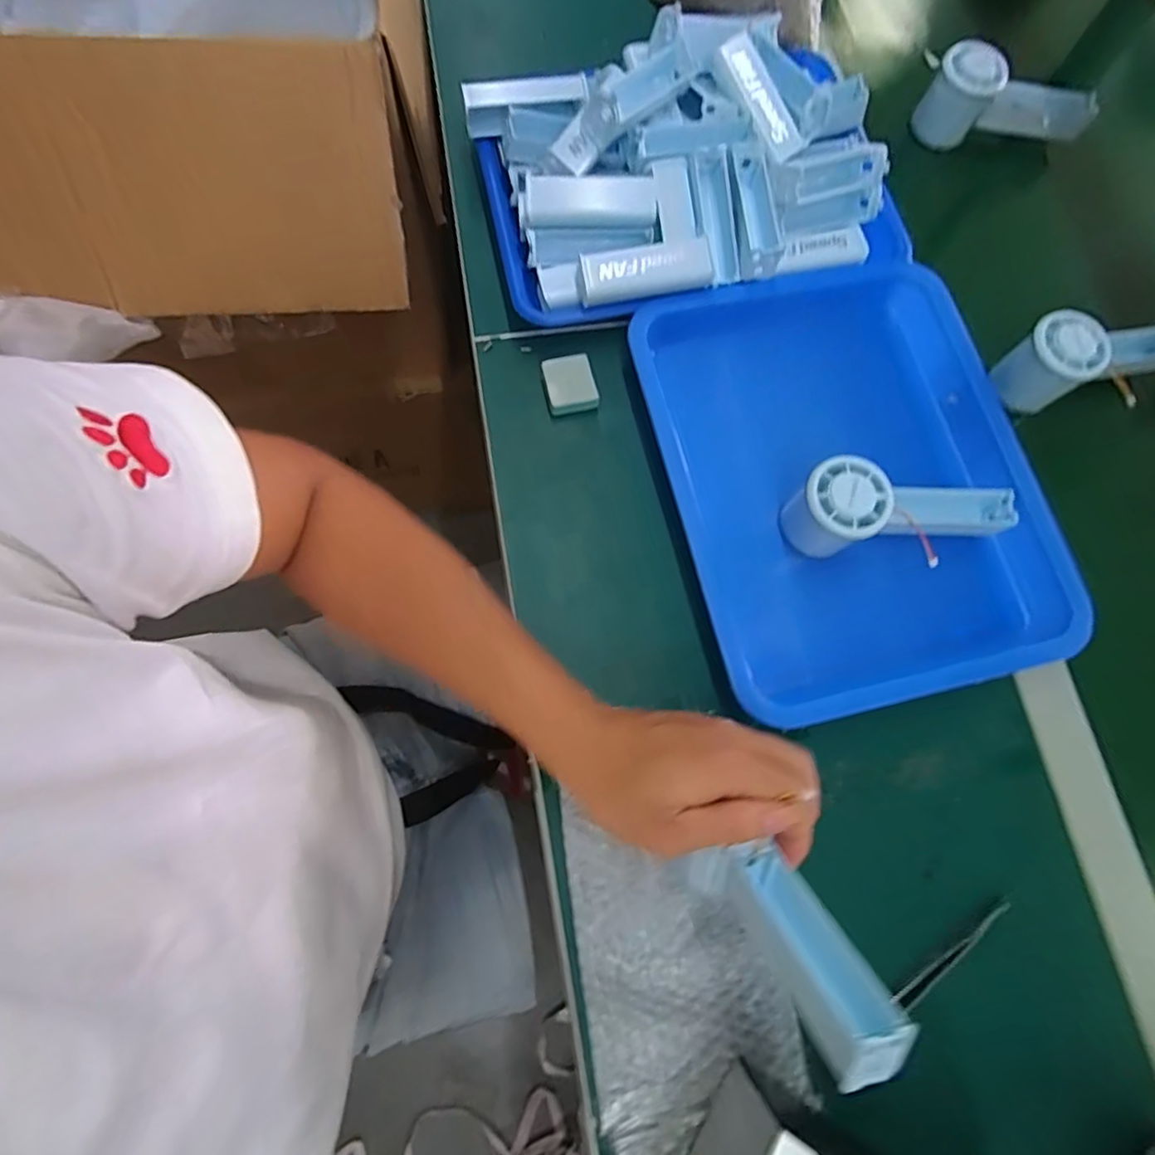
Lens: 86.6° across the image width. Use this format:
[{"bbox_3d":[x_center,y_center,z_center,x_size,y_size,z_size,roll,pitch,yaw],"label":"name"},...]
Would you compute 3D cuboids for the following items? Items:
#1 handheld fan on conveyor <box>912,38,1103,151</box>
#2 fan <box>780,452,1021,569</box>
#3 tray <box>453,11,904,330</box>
[{"bbox_3d":[0.394,-0.432,0.562,0.148,0.062,0.043,17,73,0],"label":"handheld fan on conveyor"},{"bbox_3d":[0.223,-0.046,0.443,0.155,0.069,0.057,-2,72,-14],"label":"fan"},{"bbox_3d":[0.085,-0.356,0.505,0.330,0.075,0.273,-13,76,-8],"label":"tray"}]

